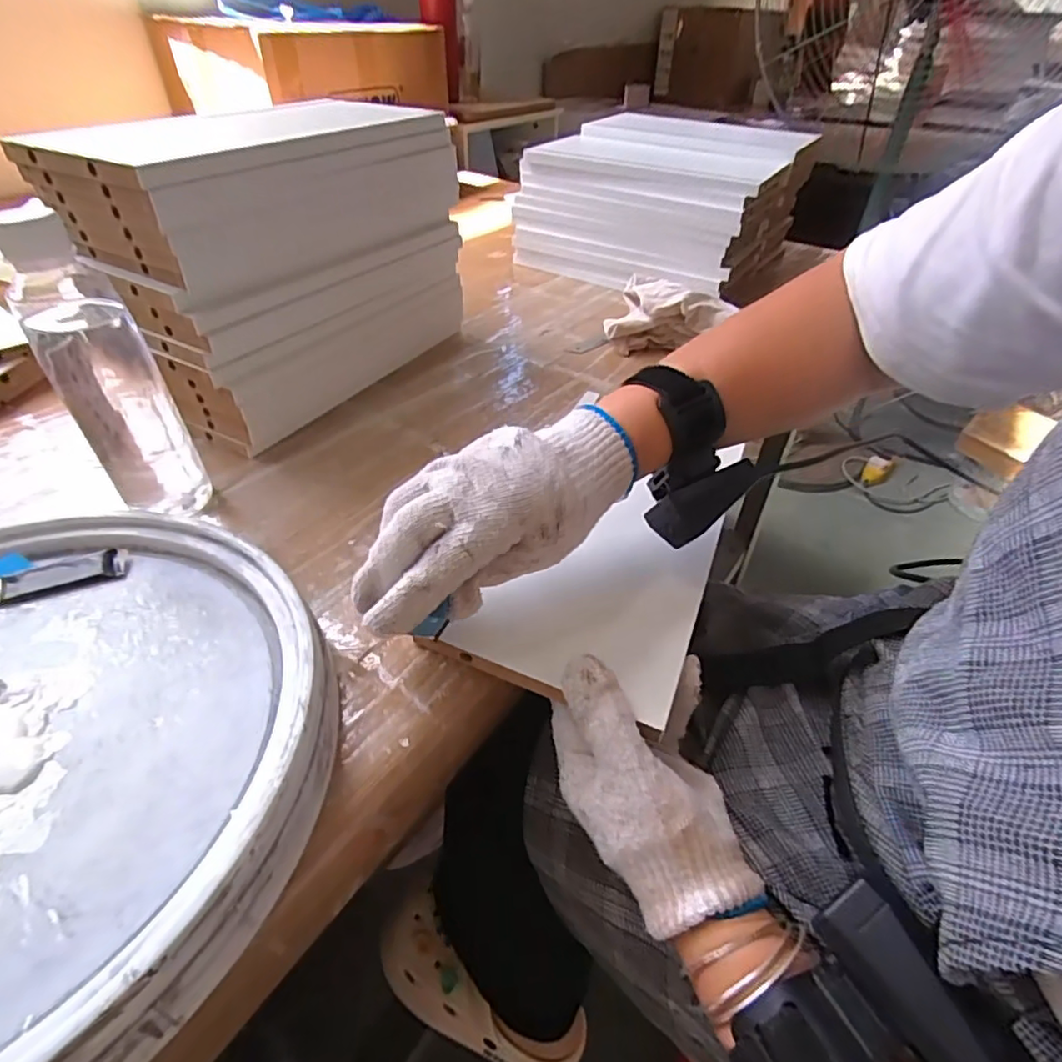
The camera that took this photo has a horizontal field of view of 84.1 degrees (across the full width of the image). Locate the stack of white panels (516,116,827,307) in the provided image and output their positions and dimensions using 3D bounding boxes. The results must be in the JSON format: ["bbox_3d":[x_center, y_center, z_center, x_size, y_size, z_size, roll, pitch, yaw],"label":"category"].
[{"bbox_3d":[0.184,-0.459,0.819,0.305,0.145,0.292,24,46,24],"label":"stack of white panels"}]

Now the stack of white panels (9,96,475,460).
[{"bbox_3d":[-0.201,-0.233,0.518,0.130,0.197,0.297,20,44,20],"label":"stack of white panels"}]

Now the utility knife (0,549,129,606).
[{"bbox_3d":[-0.289,0.032,0.323,0.112,0.007,0.027,-17,44,-20],"label":"utility knife"}]

